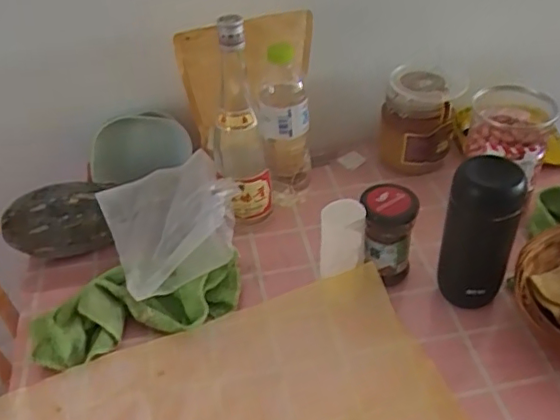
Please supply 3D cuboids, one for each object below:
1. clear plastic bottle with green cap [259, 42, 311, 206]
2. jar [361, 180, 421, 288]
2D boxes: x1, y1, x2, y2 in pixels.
[{"bbox_3d":[0.005,-0.108,0.780,0.064,0.223,0.081,-5,41,-1],"label":"clear plastic bottle with green cap"},{"bbox_3d":[0.126,0.033,0.685,0.058,0.115,0.056,-3,41,2],"label":"jar"}]

